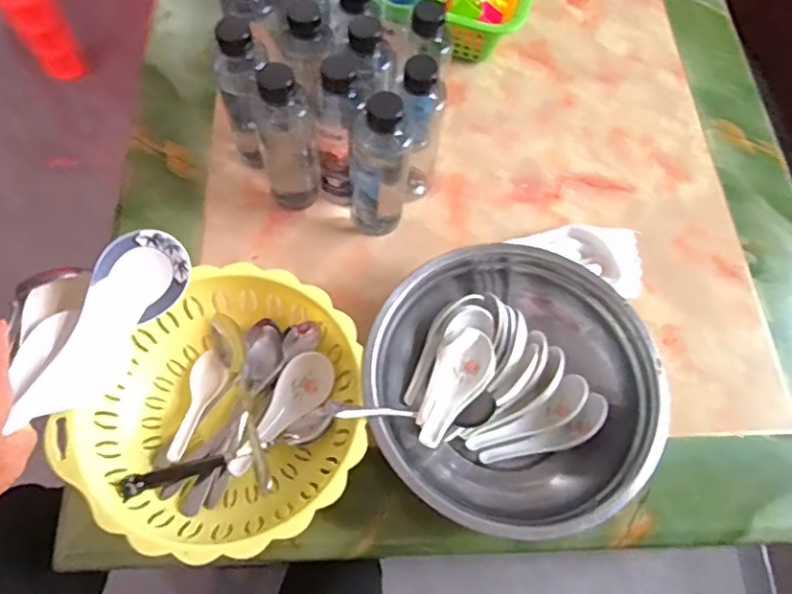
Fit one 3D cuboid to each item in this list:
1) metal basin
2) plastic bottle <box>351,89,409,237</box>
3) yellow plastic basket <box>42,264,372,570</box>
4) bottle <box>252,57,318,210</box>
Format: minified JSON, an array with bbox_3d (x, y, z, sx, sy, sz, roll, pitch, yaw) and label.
[{"bbox_3d":[0.104,0.083,0.552,0.247,0.076,0.250,1,65,-3],"label":"metal basin"},{"bbox_3d":[-0.018,-0.121,0.583,0.057,0.177,0.047,8,65,0],"label":"plastic bottle"},{"bbox_3d":[-0.140,0.103,0.532,0.228,0.072,0.244,26,67,9],"label":"yellow plastic basket"},{"bbox_3d":[-0.107,-0.157,0.587,0.053,0.176,0.058,-9,66,-7],"label":"bottle"}]

